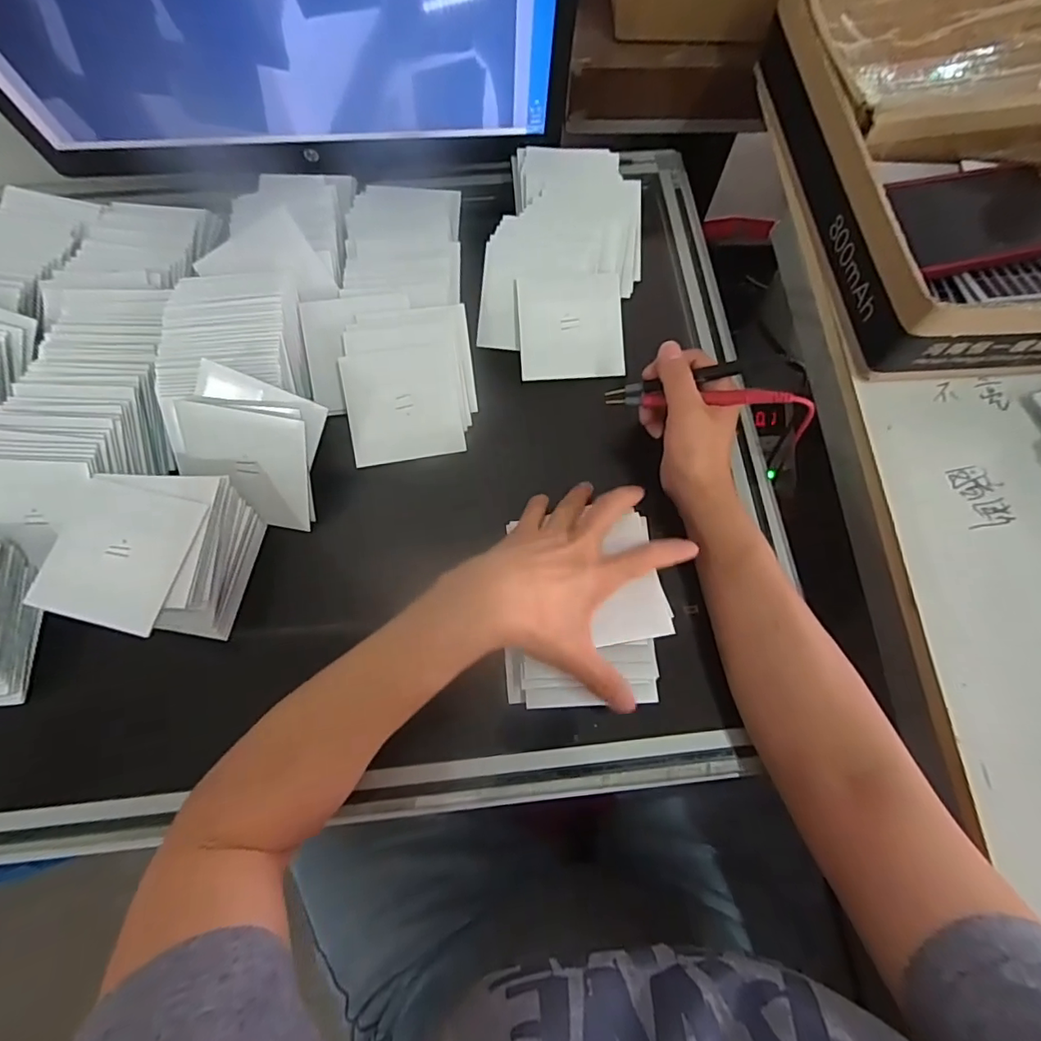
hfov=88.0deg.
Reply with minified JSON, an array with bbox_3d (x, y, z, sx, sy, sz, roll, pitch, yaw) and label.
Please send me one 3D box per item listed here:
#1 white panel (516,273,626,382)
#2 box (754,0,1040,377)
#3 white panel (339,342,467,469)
[{"bbox_3d":[0.044,-0.168,0.468,0.089,0.004,0.089,-4,88,0],"label":"white panel"},{"bbox_3d":[0.347,-0.289,0.418,0.233,0.081,0.369,-3,71,-2],"label":"box"},{"bbox_3d":[-0.095,-0.095,0.441,0.091,0.004,0.091,-9,88,-3],"label":"white panel"}]

